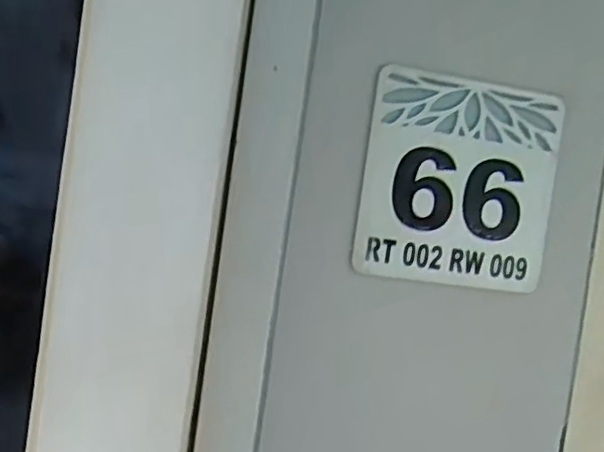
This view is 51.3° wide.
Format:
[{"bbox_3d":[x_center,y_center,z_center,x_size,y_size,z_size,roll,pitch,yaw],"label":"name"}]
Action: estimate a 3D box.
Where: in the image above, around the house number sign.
[{"bbox_3d":[0.117,-0.033,0.461,0.149,0.150,0.008,7,3,-13],"label":"house number sign"}]

